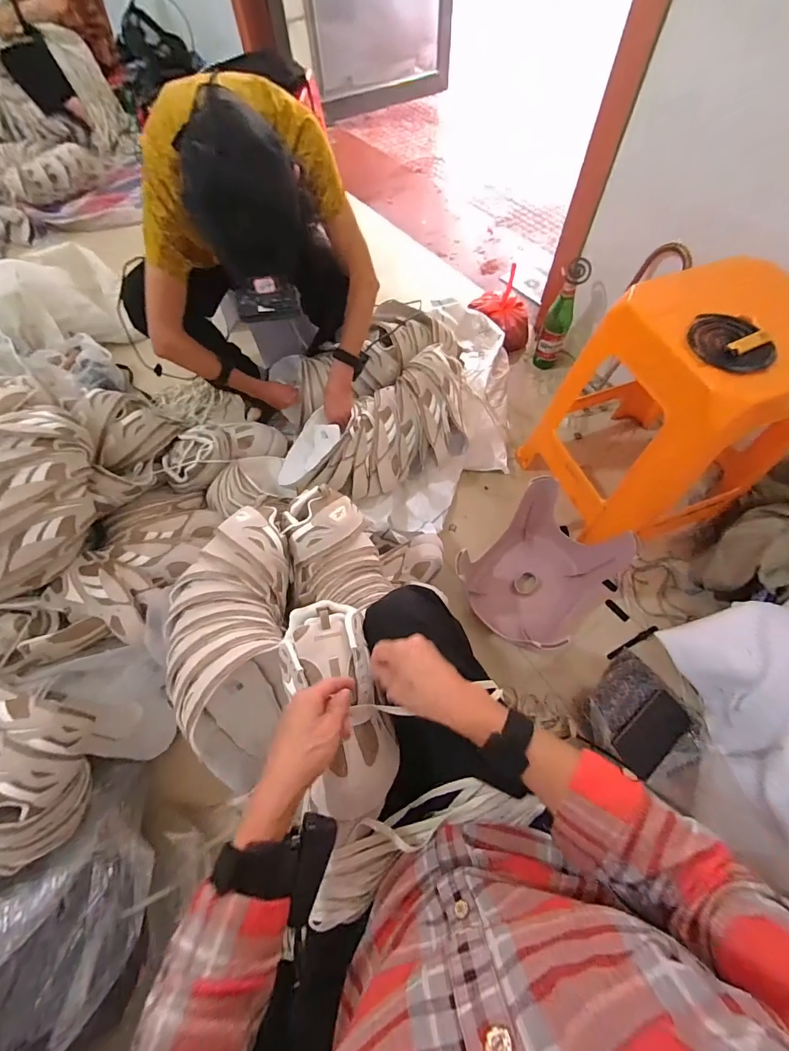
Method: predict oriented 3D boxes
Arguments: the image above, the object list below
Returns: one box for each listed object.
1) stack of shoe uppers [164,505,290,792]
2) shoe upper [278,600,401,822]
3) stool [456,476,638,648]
[{"bbox_3d":[-0.258,0.157,0.605,0.177,0.100,0.368,-6,64,-1],"label":"stack of shoe uppers"},{"bbox_3d":[-0.076,0.203,0.483,0.112,0.066,0.238,-18,67,-7],"label":"shoe upper"},{"bbox_3d":[0.330,0.088,0.884,0.347,0.184,0.266,-42,69,-17],"label":"stool"}]

